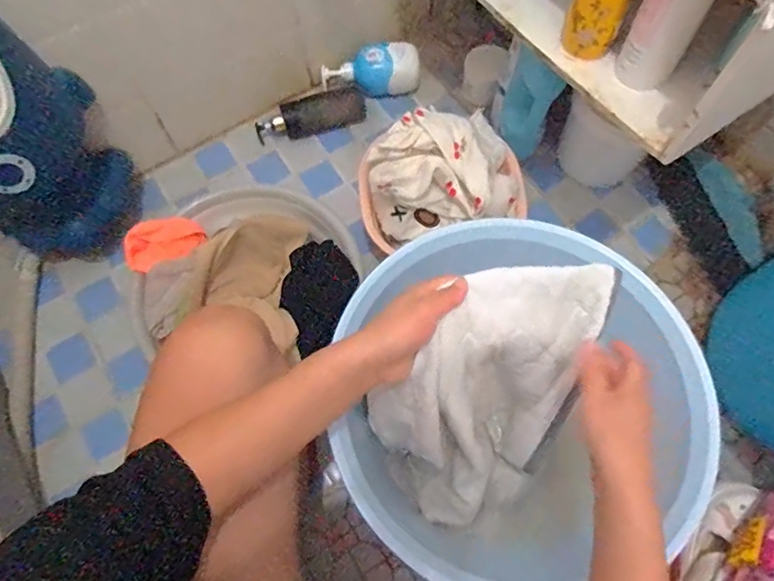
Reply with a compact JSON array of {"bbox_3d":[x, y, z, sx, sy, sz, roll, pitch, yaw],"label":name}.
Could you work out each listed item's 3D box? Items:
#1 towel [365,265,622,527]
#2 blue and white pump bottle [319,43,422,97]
[{"bbox_3d":[0.116,0.111,0.515,0.249,0.242,0.156,-37,69,-13],"label":"towel"},{"bbox_3d":[-0.033,-0.441,1.010,0.198,0.074,0.074,-4,66,1],"label":"blue and white pump bottle"}]

